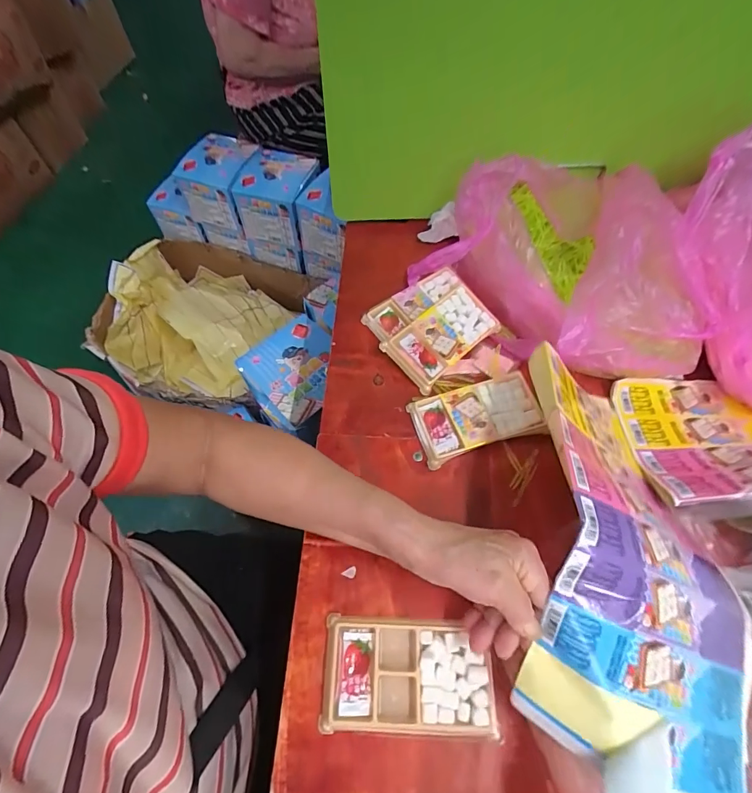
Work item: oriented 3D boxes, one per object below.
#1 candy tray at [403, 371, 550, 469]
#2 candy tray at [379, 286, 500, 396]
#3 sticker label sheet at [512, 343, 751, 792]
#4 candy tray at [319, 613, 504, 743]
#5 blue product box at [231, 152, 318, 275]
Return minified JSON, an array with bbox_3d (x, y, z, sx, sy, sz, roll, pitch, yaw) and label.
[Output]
[{"bbox_3d":[0.109,0.022,0.449,0.133,0.016,0.073,-15,61,-9],"label":"candy tray"},{"bbox_3d":[0.080,-0.072,0.490,0.132,0.014,0.072,-40,83,-18],"label":"candy tray"},{"bbox_3d":[0.203,0.124,0.313,0.163,0.089,0.344,9,60,5],"label":"sticker label sheet"},{"bbox_3d":[0.025,0.226,0.334,0.133,0.015,0.077,3,60,2],"label":"candy tray"},{"bbox_3d":[-0.228,-0.456,1.030,0.161,0.212,0.175,19,62,10],"label":"blue product box"}]

